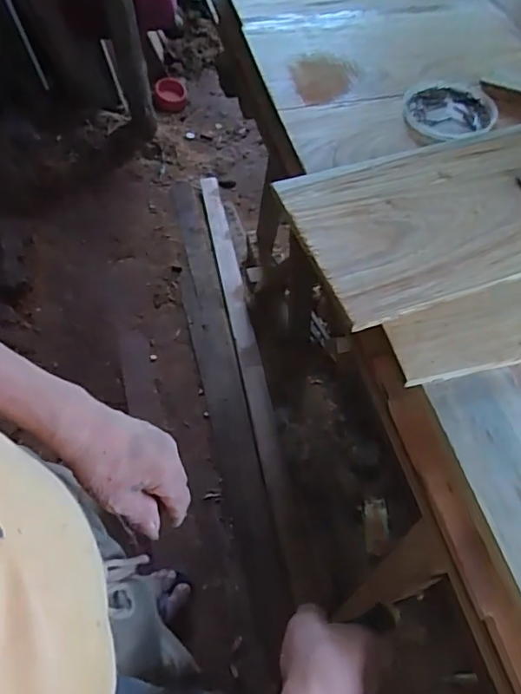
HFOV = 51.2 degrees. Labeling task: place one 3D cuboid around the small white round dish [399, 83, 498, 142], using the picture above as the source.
[{"bbox_3d":[0.256,-0.322,0.736,0.122,0.012,0.132,1,59,-2],"label":"small white round dish"}]

